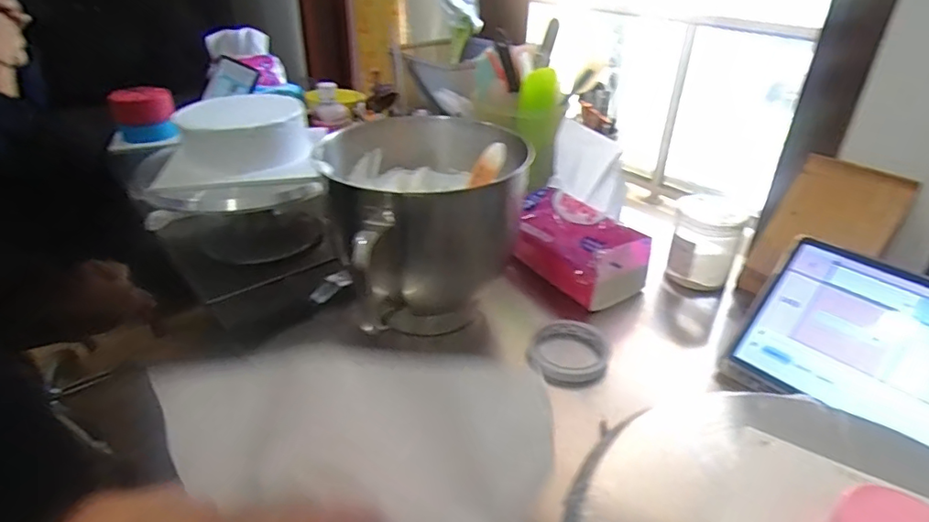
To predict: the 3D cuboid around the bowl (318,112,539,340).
[{"bbox_3d":[-0.056,-0.045,0.660,0.214,0.218,0.255,-13,34,-23],"label":"bowl"}]

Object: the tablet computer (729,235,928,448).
[{"bbox_3d":[0.422,0.086,0.531,0.248,0.161,0.010,29,-4,40],"label":"tablet computer"}]

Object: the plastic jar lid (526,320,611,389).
[{"bbox_3d":[0.125,0.107,0.636,0.104,0.021,0.092,-14,35,-24],"label":"plastic jar lid"}]

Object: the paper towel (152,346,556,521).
[{"bbox_3d":[-0.040,0.126,0.191,0.132,0.196,0.021,8,5,-30],"label":"paper towel"}]

